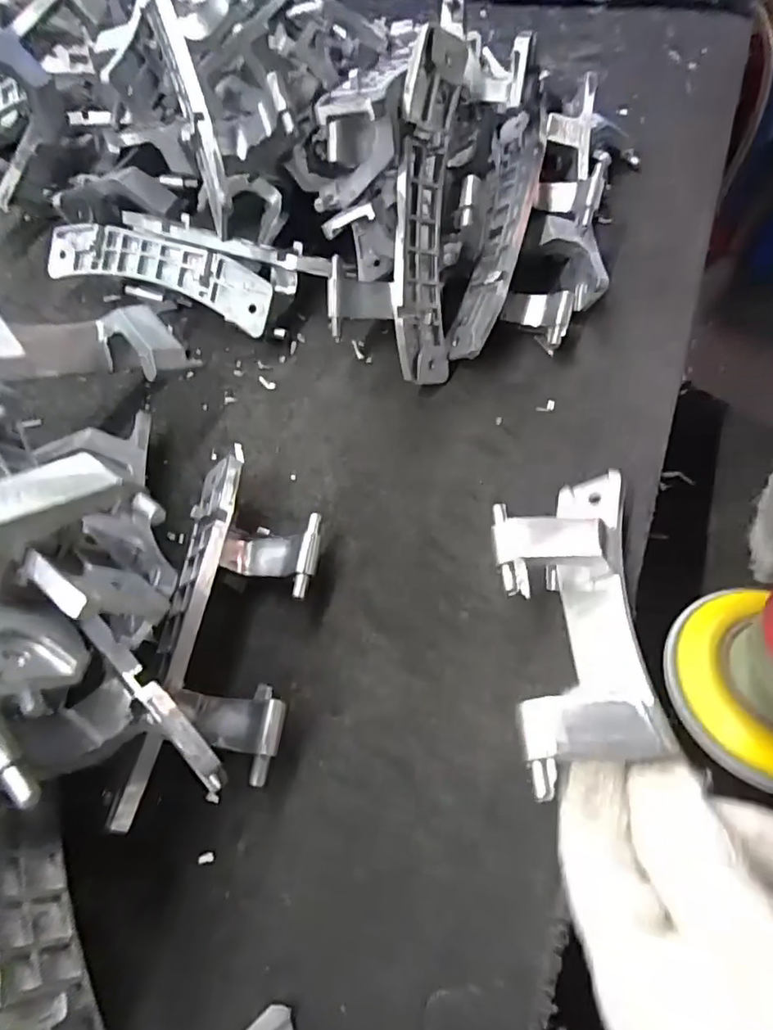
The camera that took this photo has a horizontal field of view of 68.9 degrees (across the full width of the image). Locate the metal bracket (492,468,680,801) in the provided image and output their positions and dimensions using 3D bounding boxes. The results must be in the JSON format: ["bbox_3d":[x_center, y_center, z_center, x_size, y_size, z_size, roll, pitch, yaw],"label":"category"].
[{"bbox_3d":[0.073,0.035,0.221,0.063,0.036,0.137,7,51,8],"label":"metal bracket"}]

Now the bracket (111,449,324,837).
[{"bbox_3d":[-0.063,0.037,0.237,0.059,0.034,0.164,4,62,6],"label":"bracket"}]

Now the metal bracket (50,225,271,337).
[{"bbox_3d":[-0.133,-0.143,0.333,0.151,0.015,0.036,20,99,13],"label":"metal bracket"}]

